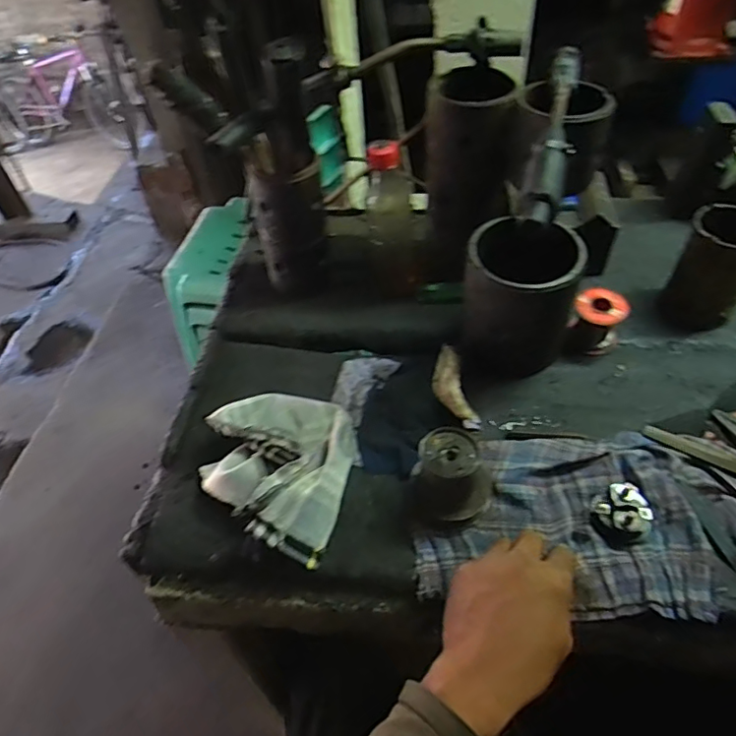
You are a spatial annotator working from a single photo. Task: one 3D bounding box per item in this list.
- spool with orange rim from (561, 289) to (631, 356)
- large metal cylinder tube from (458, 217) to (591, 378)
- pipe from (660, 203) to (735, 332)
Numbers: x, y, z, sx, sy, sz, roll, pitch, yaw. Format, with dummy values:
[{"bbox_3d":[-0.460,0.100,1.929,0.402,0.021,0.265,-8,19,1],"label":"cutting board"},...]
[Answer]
[{"bbox_3d":[0.248,-0.048,0.602,0.053,0.058,0.049,-3,49,3],"label":"spool with orange rim"},{"bbox_3d":[0.156,-0.069,0.571,0.111,0.141,0.092,13,51,16],"label":"large metal cylinder tube"},{"bbox_3d":[0.370,-0.104,0.594,0.068,0.127,0.061,24,55,24],"label":"pipe"}]

